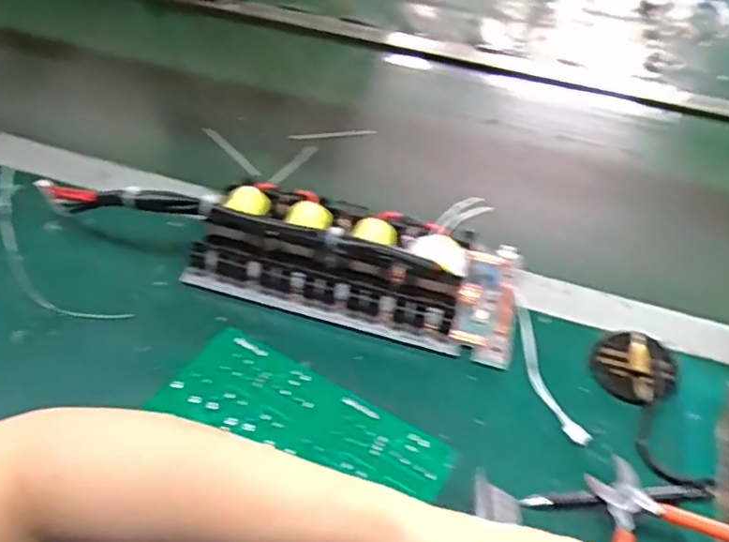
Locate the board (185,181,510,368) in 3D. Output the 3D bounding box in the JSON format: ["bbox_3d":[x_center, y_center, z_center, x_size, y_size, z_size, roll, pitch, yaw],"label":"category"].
[{"bbox_3d":[-0.002,-0.017,0.558,0.283,0.062,0.131,14,46,7],"label":"board"}]

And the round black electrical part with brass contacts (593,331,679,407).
[{"bbox_3d":[0.224,0.079,0.518,0.063,0.020,0.056,31,50,22],"label":"round black electrical part with brass contacts"}]

